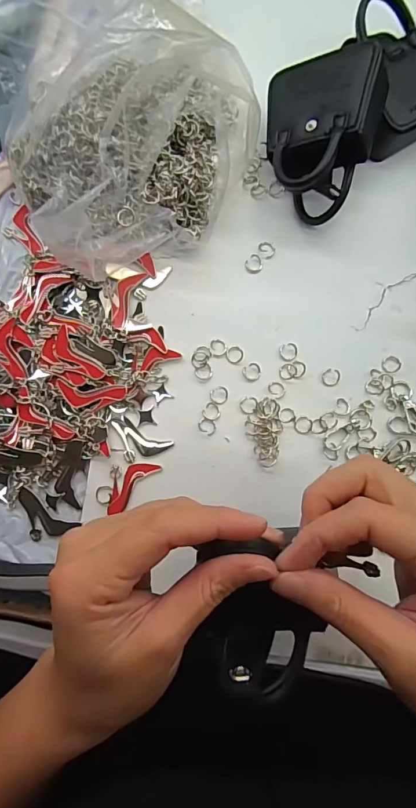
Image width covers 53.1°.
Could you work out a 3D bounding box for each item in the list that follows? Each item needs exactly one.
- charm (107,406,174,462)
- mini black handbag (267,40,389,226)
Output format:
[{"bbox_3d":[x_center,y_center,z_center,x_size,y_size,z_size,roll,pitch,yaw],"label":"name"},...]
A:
[{"bbox_3d":[-0.053,0.024,0.289,0.048,0.004,0.027,35,83,2],"label":"charm"},{"bbox_3d":[0.077,-0.186,0.293,0.077,0.047,0.098,17,91,31],"label":"mini black handbag"}]

